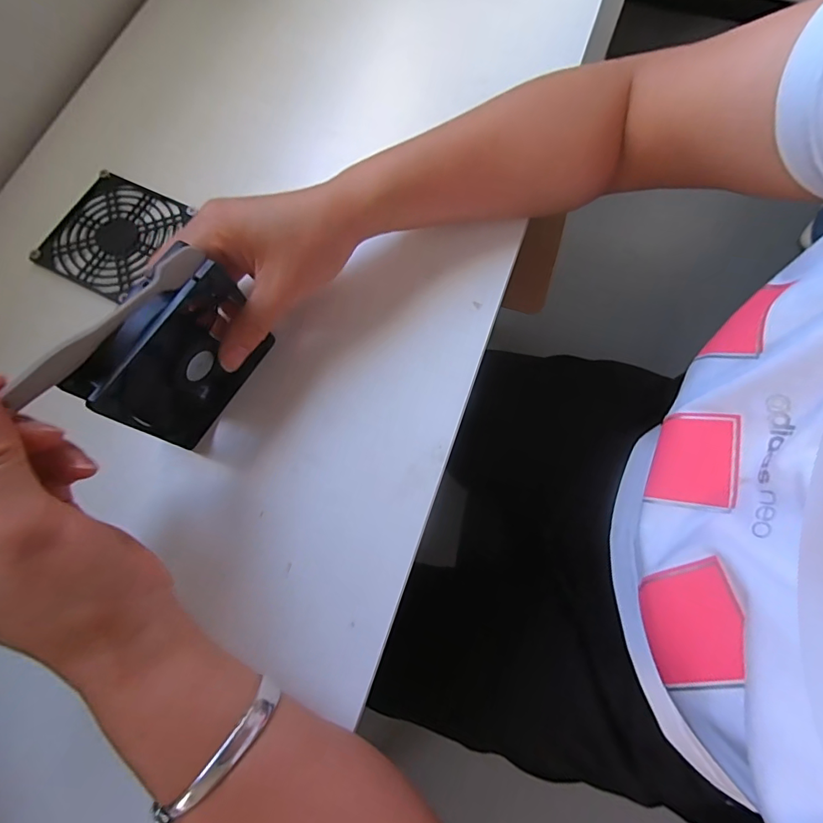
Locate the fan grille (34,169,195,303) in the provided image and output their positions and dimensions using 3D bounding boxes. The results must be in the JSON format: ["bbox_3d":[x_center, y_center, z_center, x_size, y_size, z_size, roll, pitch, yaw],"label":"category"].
[{"bbox_3d":[-0.223,-0.133,0.330,0.085,0.004,0.090,25,75,9],"label":"fan grille"}]

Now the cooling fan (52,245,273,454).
[{"bbox_3d":[-0.126,-0.028,0.249,0.018,0.097,0.090,36,76,17],"label":"cooling fan"}]

